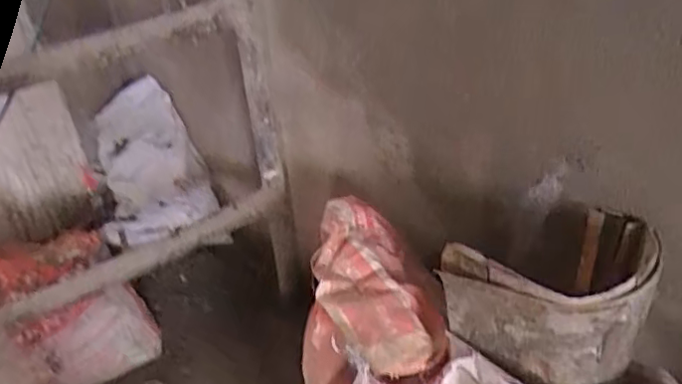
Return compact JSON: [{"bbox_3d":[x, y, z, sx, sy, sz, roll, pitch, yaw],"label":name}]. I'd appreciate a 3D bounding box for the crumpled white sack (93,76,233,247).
[{"bbox_3d":[-0.510,-0.084,1.621,0.298,0.297,0.346,-15,34,-13],"label":"crumpled white sack"}]

